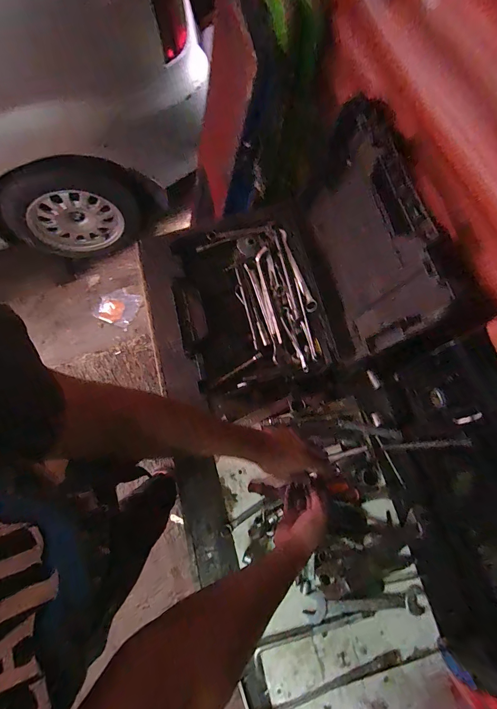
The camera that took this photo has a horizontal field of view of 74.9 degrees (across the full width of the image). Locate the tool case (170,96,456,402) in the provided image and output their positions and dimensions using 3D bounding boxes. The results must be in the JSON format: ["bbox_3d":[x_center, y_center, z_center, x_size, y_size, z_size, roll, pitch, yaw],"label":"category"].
[{"bbox_3d":[0.076,-0.184,0.724,0.501,0.291,0.453,-14,76,-6],"label":"tool case"}]

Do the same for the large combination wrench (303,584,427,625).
[{"bbox_3d":[0.241,0.520,0.676,0.245,0.017,0.052,-4,75,-3],"label":"large combination wrench"}]

